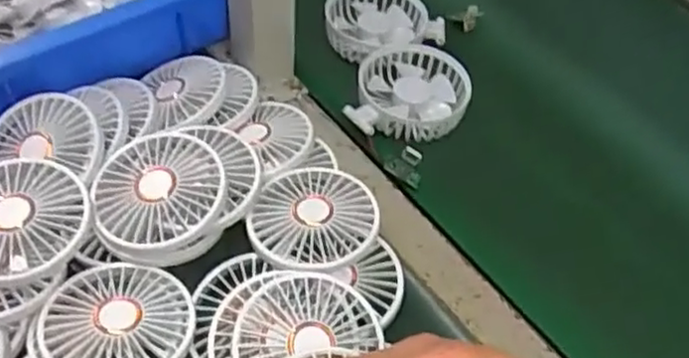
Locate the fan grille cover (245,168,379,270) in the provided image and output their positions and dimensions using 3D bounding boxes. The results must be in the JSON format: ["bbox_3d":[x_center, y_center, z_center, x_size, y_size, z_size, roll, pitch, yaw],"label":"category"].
[{"bbox_3d":[-0.023,0.030,0.466,0.087,0.027,0.081,-36,62,-27],"label":"fan grille cover"}]

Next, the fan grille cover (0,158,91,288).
[{"bbox_3d":[-0.206,0.026,0.421,0.085,0.021,0.087,2,57,-10],"label":"fan grille cover"}]

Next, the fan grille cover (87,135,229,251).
[{"bbox_3d":[-0.125,0.005,0.449,0.084,0.018,0.084,-26,58,-24],"label":"fan grille cover"}]

